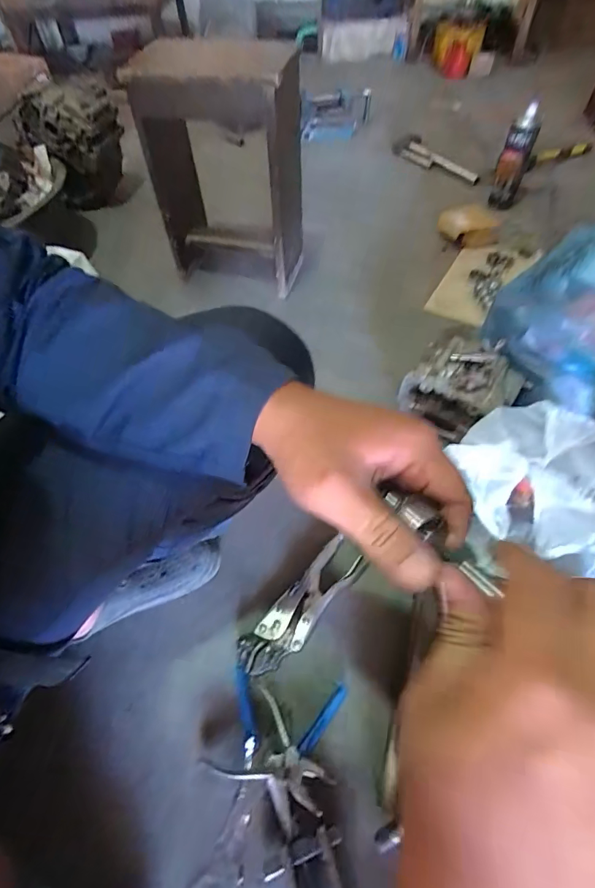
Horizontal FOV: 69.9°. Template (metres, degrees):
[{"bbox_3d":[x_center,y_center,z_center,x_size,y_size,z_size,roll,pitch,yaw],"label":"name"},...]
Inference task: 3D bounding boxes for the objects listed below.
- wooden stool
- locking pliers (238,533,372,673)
[{"bbox_3d":[-0.134,-0.527,0.852,0.289,0.400,0.194,13,58,12],"label":"wooden stool"},{"bbox_3d":[0.006,0.216,0.564,0.060,0.025,0.203,37,65,24],"label":"locking pliers"}]

